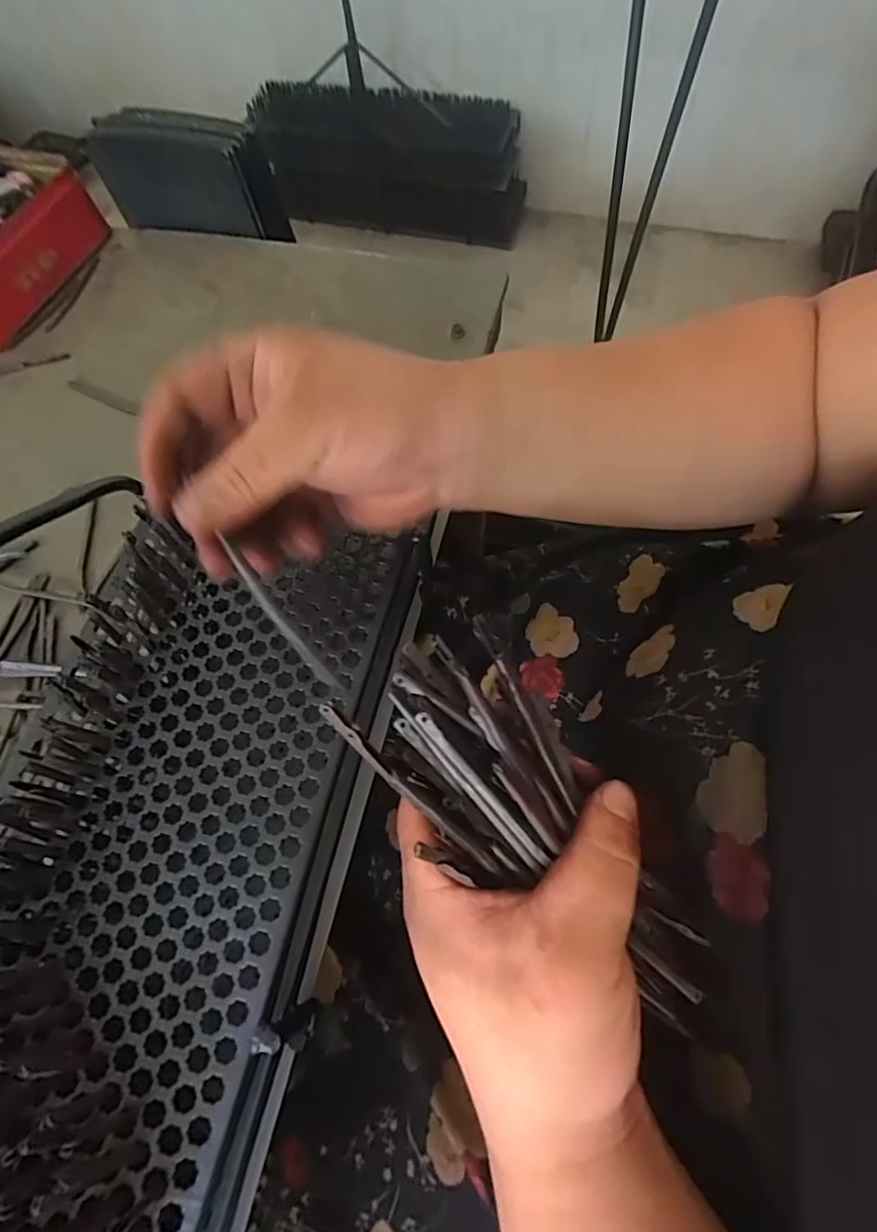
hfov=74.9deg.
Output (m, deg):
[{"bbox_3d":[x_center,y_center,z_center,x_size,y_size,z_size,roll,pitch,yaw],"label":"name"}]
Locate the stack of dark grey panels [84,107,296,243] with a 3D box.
[{"bbox_3d":[-0.222,-0.395,0.517,0.164,0.089,0.042,12,64,10],"label":"stack of dark grey panels"}]

